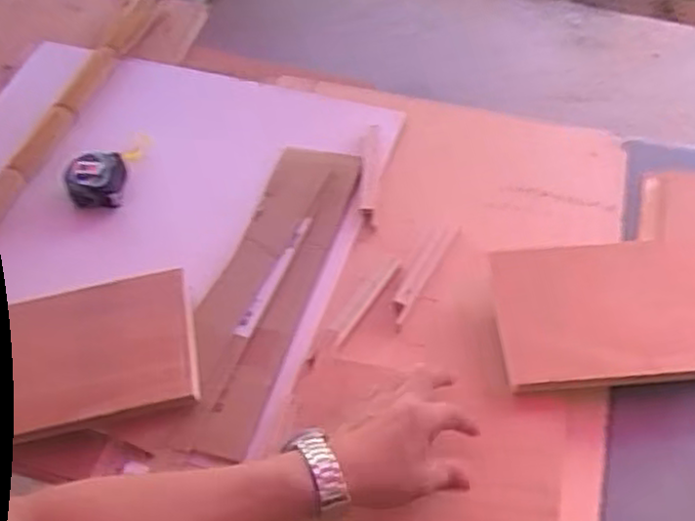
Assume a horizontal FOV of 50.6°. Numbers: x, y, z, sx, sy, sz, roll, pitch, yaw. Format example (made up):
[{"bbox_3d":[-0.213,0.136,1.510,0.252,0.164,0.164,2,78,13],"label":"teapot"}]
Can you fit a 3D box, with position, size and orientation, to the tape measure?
[{"bbox_3d":[-0.278,-0.088,0.814,0.059,0.032,0.058,-8,54,-7],"label":"tape measure"}]

